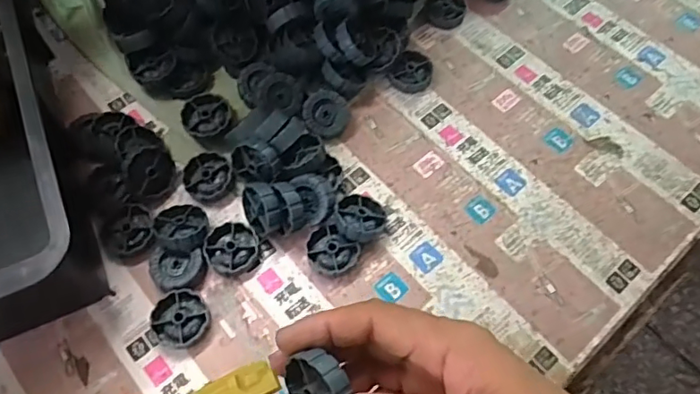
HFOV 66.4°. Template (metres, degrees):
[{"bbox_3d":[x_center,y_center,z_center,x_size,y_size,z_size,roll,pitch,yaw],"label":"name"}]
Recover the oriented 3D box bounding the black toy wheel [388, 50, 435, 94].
[{"bbox_3d":[0.054,-0.108,0.464,0.034,0.015,0.035,-1,64,1],"label":"black toy wheel"}]

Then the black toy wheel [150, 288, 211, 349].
[{"bbox_3d":[-0.118,0.085,0.372,0.037,0.011,0.038,-1,64,1],"label":"black toy wheel"}]

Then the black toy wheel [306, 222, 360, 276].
[{"bbox_3d":[-0.014,0.039,0.391,0.038,0.019,0.032,40,71,19],"label":"black toy wheel"}]

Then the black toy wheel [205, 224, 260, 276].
[{"bbox_3d":[-0.086,0.039,0.394,0.037,0.012,0.038,-1,64,1],"label":"black toy wheel"}]

